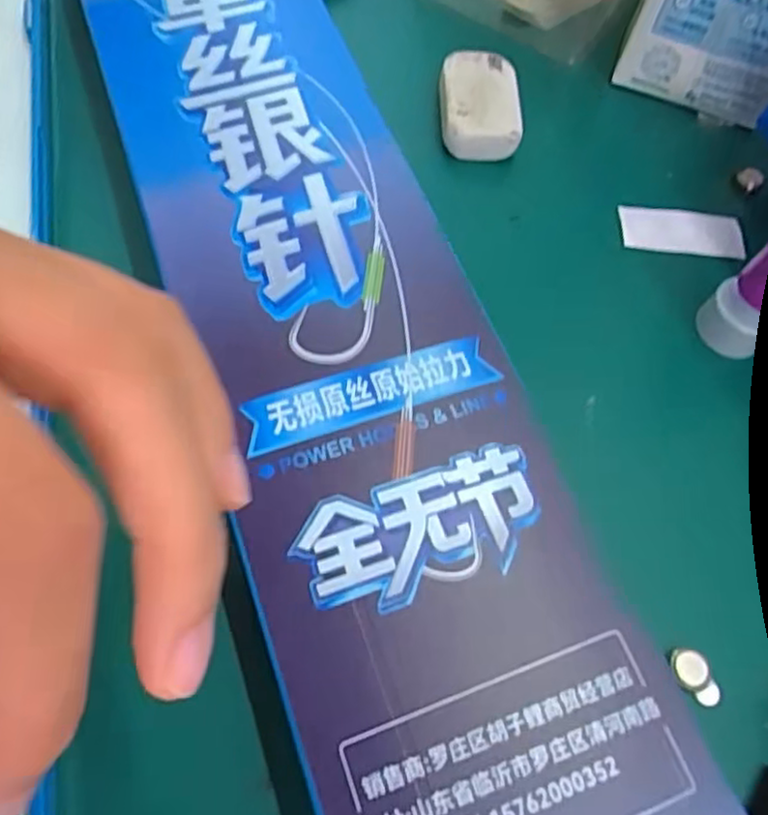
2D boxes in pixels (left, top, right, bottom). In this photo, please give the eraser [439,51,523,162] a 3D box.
[{"bbox_3d":[0.037,-0.118,0.268,0.030,0.016,0.045,2,64,-4],"label":"eraser"}]

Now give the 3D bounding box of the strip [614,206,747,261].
[{"bbox_3d":[0.112,-0.066,0.257,0.046,0.004,0.019,5,67,-3],"label":"strip"}]

